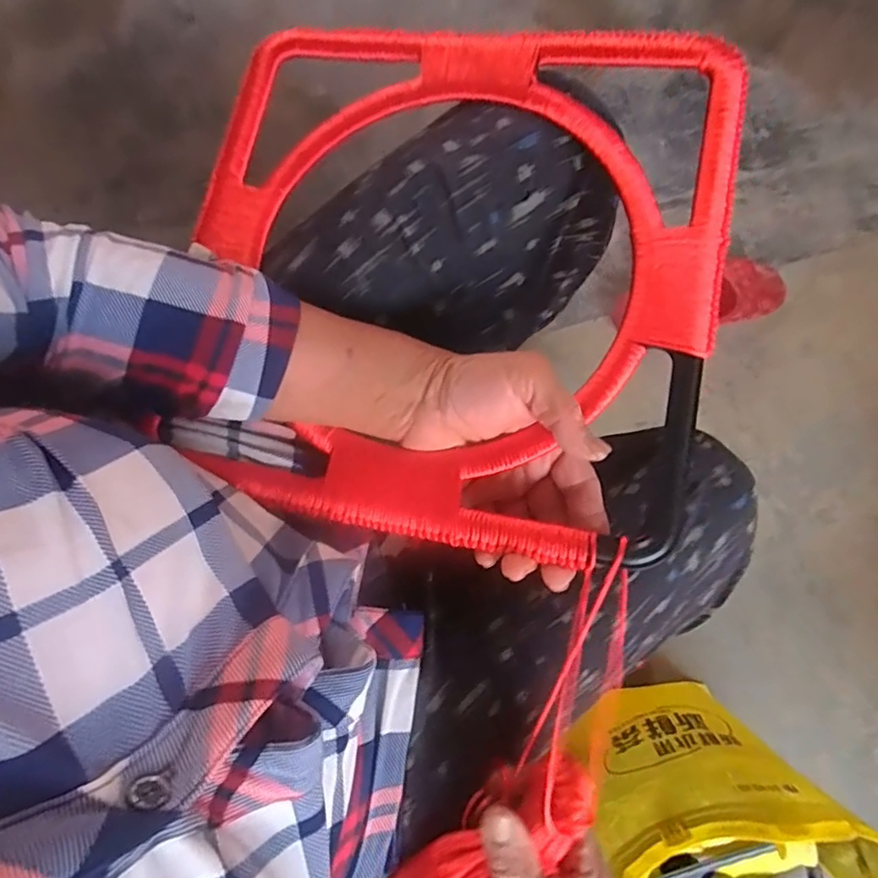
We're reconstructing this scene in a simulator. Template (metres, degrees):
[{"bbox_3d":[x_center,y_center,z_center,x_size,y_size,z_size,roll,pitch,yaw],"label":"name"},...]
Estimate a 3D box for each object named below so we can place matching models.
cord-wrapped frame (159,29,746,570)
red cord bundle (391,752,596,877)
[{"bbox_3d":[0.002,-0.108,0.356,0.320,0.049,0.332,10,80,2],"label":"cord-wrapped frame"},{"bbox_3d":[0.030,0.233,0.314,0.138,0.037,0.058,-43,82,1],"label":"red cord bundle"}]

